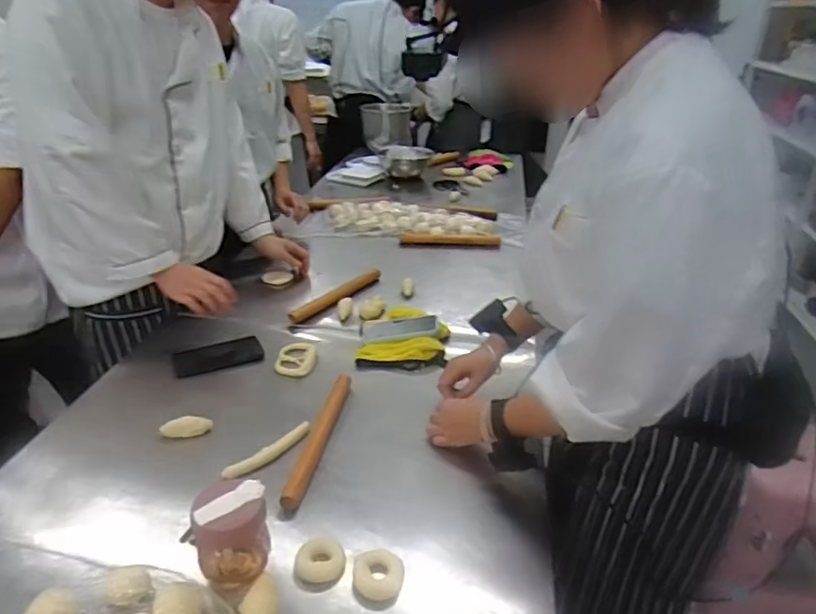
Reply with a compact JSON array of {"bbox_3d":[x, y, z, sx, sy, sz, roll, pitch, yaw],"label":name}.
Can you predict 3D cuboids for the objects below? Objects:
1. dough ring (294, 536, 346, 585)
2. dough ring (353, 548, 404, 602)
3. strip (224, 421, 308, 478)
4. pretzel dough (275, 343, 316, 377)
[{"bbox_3d":[-0.107,0.311,0.709,0.060,0.028,0.051,-6,28,-13],"label":"dough ring"},{"bbox_3d":[-0.035,0.327,0.708,0.060,0.021,0.060,1,27,0],"label":"dough ring"},{"bbox_3d":[-0.206,0.215,0.881,0.034,0.018,0.150,23,35,36],"label":"strip"},{"bbox_3d":[-0.214,0.102,1.121,0.074,0.022,0.098,-1,27,-3],"label":"pretzel dough"}]

